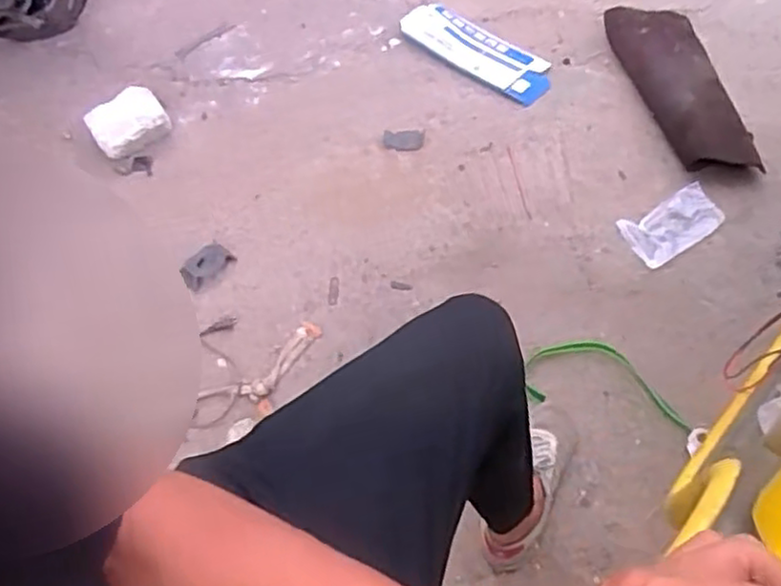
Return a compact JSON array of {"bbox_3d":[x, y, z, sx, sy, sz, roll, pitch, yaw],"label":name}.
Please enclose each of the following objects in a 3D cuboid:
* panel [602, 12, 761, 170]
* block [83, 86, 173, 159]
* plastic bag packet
[{"bbox_3d":[0.630,-0.457,1.535,0.157,0.102,0.537,-11,54,2],"label":"panel"},{"bbox_3d":[-0.593,-0.383,1.576,0.170,0.095,0.122,-29,56,-11],"label":"block"},{"bbox_3d":[0.554,-0.133,1.358,0.198,0.019,0.118,-26,60,-11],"label":"plastic bag packet"}]

